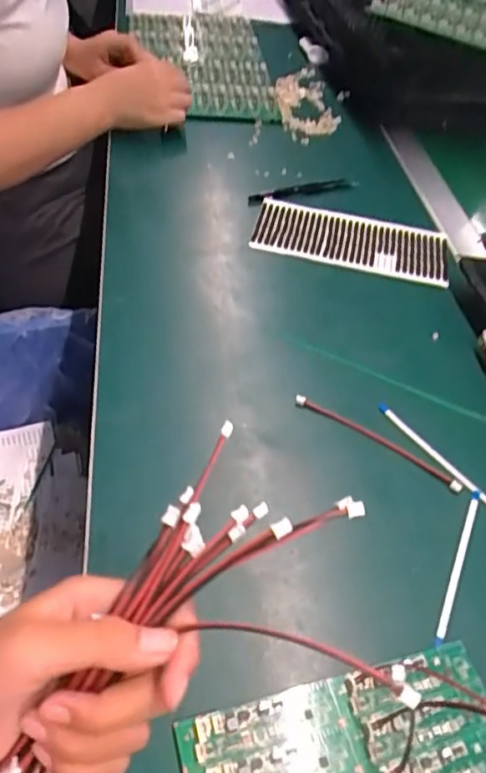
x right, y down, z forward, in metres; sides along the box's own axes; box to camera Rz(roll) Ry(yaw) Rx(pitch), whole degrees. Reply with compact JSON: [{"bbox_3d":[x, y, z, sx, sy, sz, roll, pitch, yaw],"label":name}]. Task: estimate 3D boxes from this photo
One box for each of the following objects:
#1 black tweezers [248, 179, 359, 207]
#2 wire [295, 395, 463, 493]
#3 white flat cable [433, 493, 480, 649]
[{"bbox_3d":[0.071,-0.216,0.669,0.139,0.011,0.019,-18,53,-22],"label":"black tweezers"},{"bbox_3d":[0.098,0.039,0.447,0.133,0.005,0.013,29,51,19],"label":"wire"},{"bbox_3d":[0.140,0.112,0.390,0.006,0.004,0.116,22,49,14],"label":"white flat cable"}]

